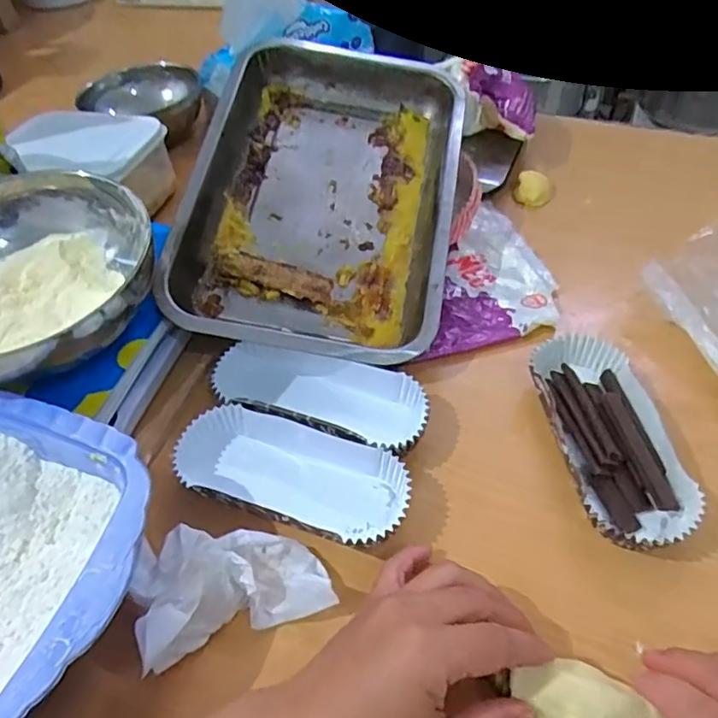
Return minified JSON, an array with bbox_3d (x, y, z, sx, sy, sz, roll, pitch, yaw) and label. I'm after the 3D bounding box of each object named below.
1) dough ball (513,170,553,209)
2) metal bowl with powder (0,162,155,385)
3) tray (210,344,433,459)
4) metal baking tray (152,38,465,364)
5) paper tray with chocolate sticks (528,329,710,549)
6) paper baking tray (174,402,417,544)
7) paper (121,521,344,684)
[{"bbox_3d":[0.165,-0.159,0.562,0.032,0.023,0.029,14,52,18],"label":"dough ball"},{"bbox_3d":[-0.220,-0.053,0.400,0.168,0.063,0.155,-3,49,3],"label":"metal bowl with powder"},{"bbox_3d":[-0.026,0.027,0.412,0.147,0.031,0.062,13,51,17],"label":"tray"},{"bbox_3d":[-0.025,-0.141,0.493,0.203,0.043,0.304,12,63,0],"label":"metal baking tray"},{"bbox_3d":[0.157,0.046,0.384,0.063,0.025,0.145,-7,48,0],"label":"paper tray with chocolate sticks"},{"bbox_3d":[-0.041,0.072,0.374,0.146,0.024,0.061,14,52,18],"label":"paper baking tray"},{"bbox_3d":[-0.070,0.120,0.325,0.098,0.038,0.064,-21,50,-12],"label":"paper"}]

